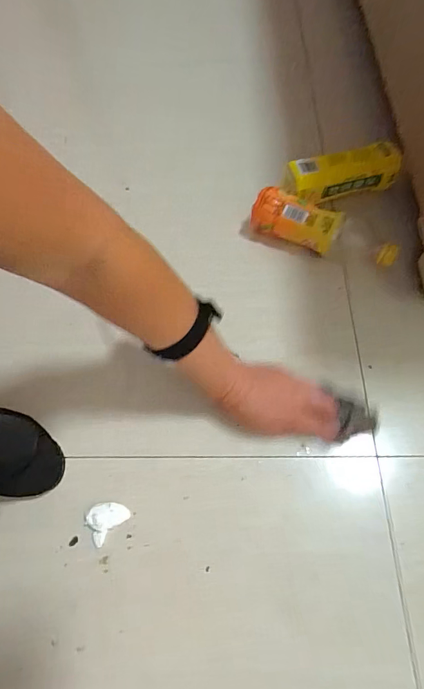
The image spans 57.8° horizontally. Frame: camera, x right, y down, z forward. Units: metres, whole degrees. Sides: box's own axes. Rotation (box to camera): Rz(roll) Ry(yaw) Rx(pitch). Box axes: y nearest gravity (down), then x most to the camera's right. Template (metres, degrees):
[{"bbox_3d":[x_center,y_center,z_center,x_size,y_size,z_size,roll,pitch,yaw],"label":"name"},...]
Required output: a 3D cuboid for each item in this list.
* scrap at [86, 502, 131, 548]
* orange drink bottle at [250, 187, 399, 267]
[{"bbox_3d":[-0.120,0.195,0.428,0.035,0.010,0.047,41,73,20],"label":"scrap"},{"bbox_3d":[0.159,-0.162,0.551,0.205,0.067,0.057,25,69,14],"label":"orange drink bottle"}]

